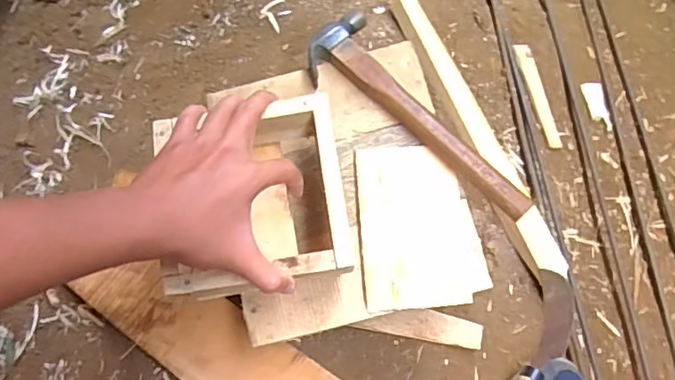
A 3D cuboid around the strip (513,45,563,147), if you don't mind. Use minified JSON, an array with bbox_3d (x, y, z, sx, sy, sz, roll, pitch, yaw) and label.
[{"bbox_3d":[0.272,-0.128,0.730,0.023,0.005,0.150,-15,82,-5],"label":"strip"}]

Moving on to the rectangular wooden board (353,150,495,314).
[{"bbox_3d":[0.078,0.033,0.520,0.110,0.012,0.155,-5,72,0],"label":"rectangular wooden board"}]

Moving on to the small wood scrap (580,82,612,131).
[{"bbox_3d":[0.356,-0.116,0.744,0.030,0.004,0.070,-8,79,-1],"label":"small wood scrap"}]

